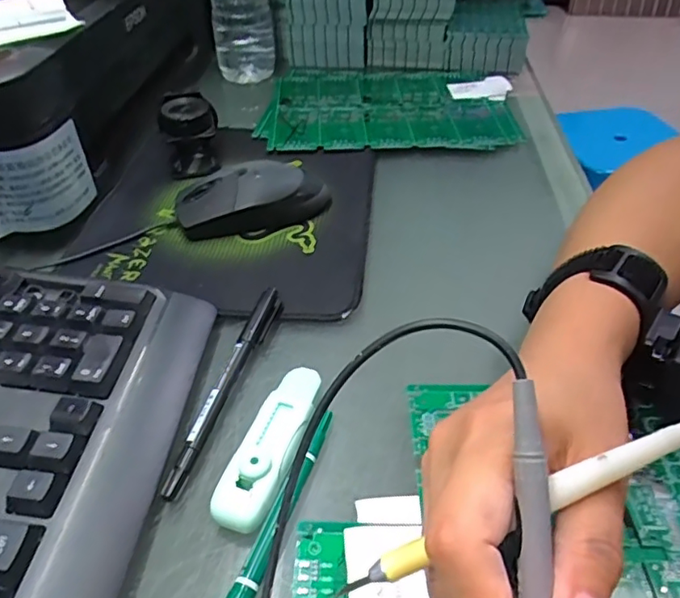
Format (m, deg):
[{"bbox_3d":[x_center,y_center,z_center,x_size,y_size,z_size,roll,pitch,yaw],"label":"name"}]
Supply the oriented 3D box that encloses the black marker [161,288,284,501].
[{"bbox_3d":[-0.060,0.044,0.304,0.016,0.012,0.139,9,44,12],"label":"black marker"}]

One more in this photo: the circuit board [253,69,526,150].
[{"bbox_3d":[0.051,-0.193,0.559,0.242,0.016,0.192,2,43,4],"label":"circuit board"}]

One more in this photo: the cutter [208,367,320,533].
[{"bbox_3d":[-0.031,0.069,0.270,0.025,0.019,0.089,13,45,15],"label":"cutter"}]

